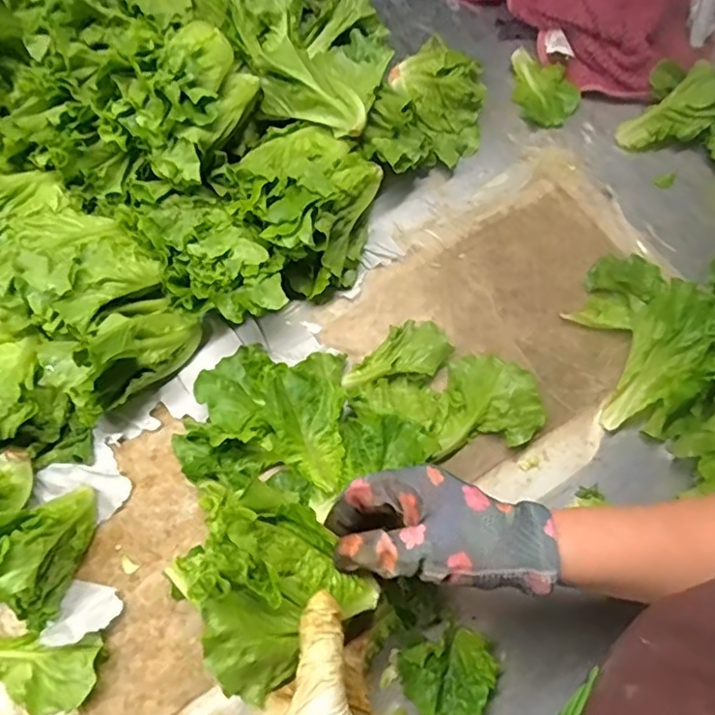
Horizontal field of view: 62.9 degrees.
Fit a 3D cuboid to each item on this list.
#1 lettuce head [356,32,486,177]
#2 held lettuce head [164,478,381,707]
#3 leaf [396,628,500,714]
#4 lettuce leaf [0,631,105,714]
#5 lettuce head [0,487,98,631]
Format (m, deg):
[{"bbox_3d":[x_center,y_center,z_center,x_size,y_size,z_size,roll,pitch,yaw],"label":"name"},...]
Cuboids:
[{"bbox_3d":[0.068,-0.223,0.538,0.092,0.056,0.149,28,72,8],"label":"lettuce head"},{"bbox_3d":[-0.049,0.114,0.309,0.081,0.061,0.094,-34,75,-12],"label":"held lettuce head"},{"bbox_3d":[0.063,0.217,0.391,0.063,0.026,0.052,-17,72,-7],"label":"leaf"},{"bbox_3d":[-0.220,0.213,0.393,0.087,0.021,0.049,1,71,-1],"label":"lettuce leaf"},{"bbox_3d":[-0.221,0.130,0.394,0.048,0.074,0.089,14,71,3],"label":"lettuce head"}]

